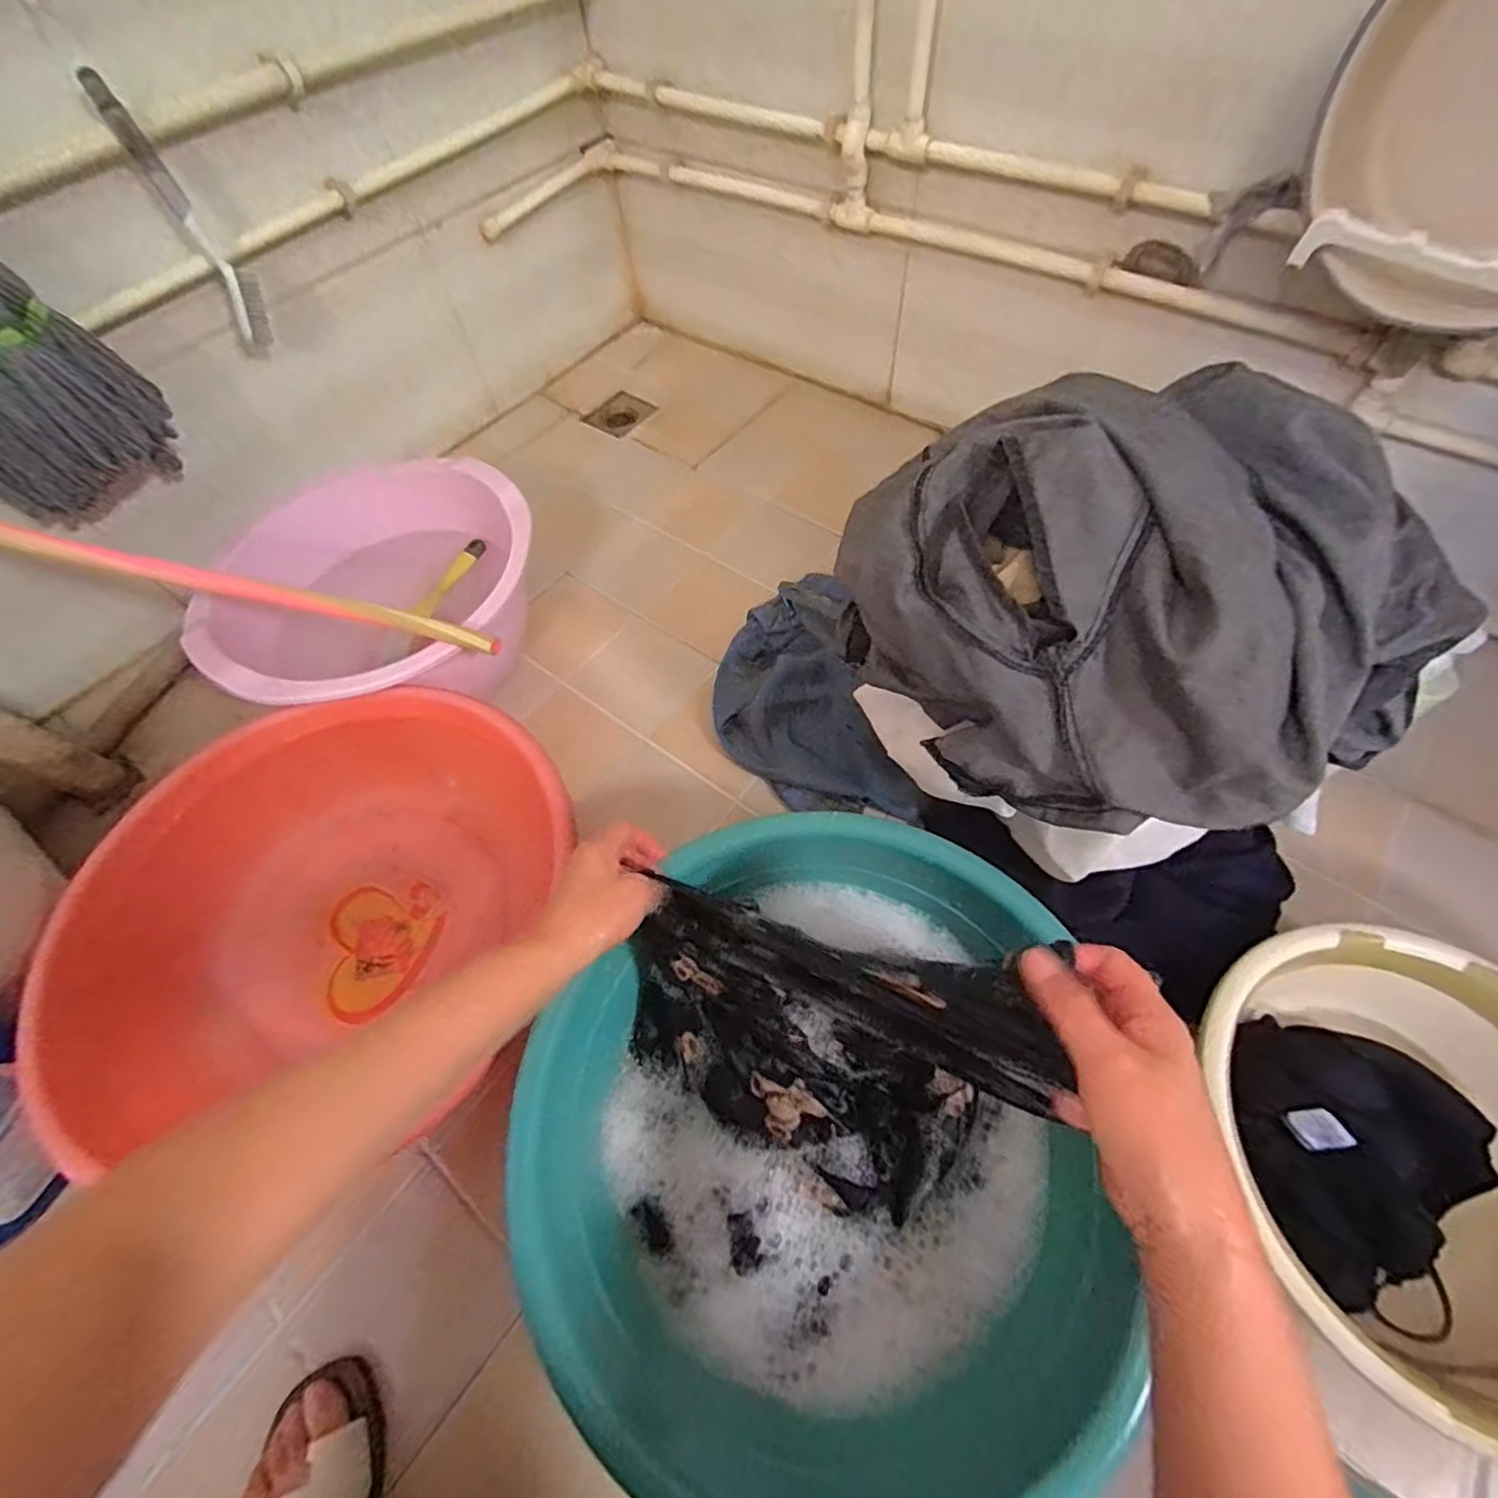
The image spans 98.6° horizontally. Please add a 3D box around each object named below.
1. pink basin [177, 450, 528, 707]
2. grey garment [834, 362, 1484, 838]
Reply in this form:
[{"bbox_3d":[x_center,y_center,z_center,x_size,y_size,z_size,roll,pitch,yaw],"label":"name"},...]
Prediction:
[{"bbox_3d":[-0.437,-0.182,0.828,0.376,0.174,0.376,-2,61,3],"label":"pink basin"},{"bbox_3d":[0.268,-0.118,0.467,0.306,0.189,0.360,-31,63,-13],"label":"grey garment"}]

